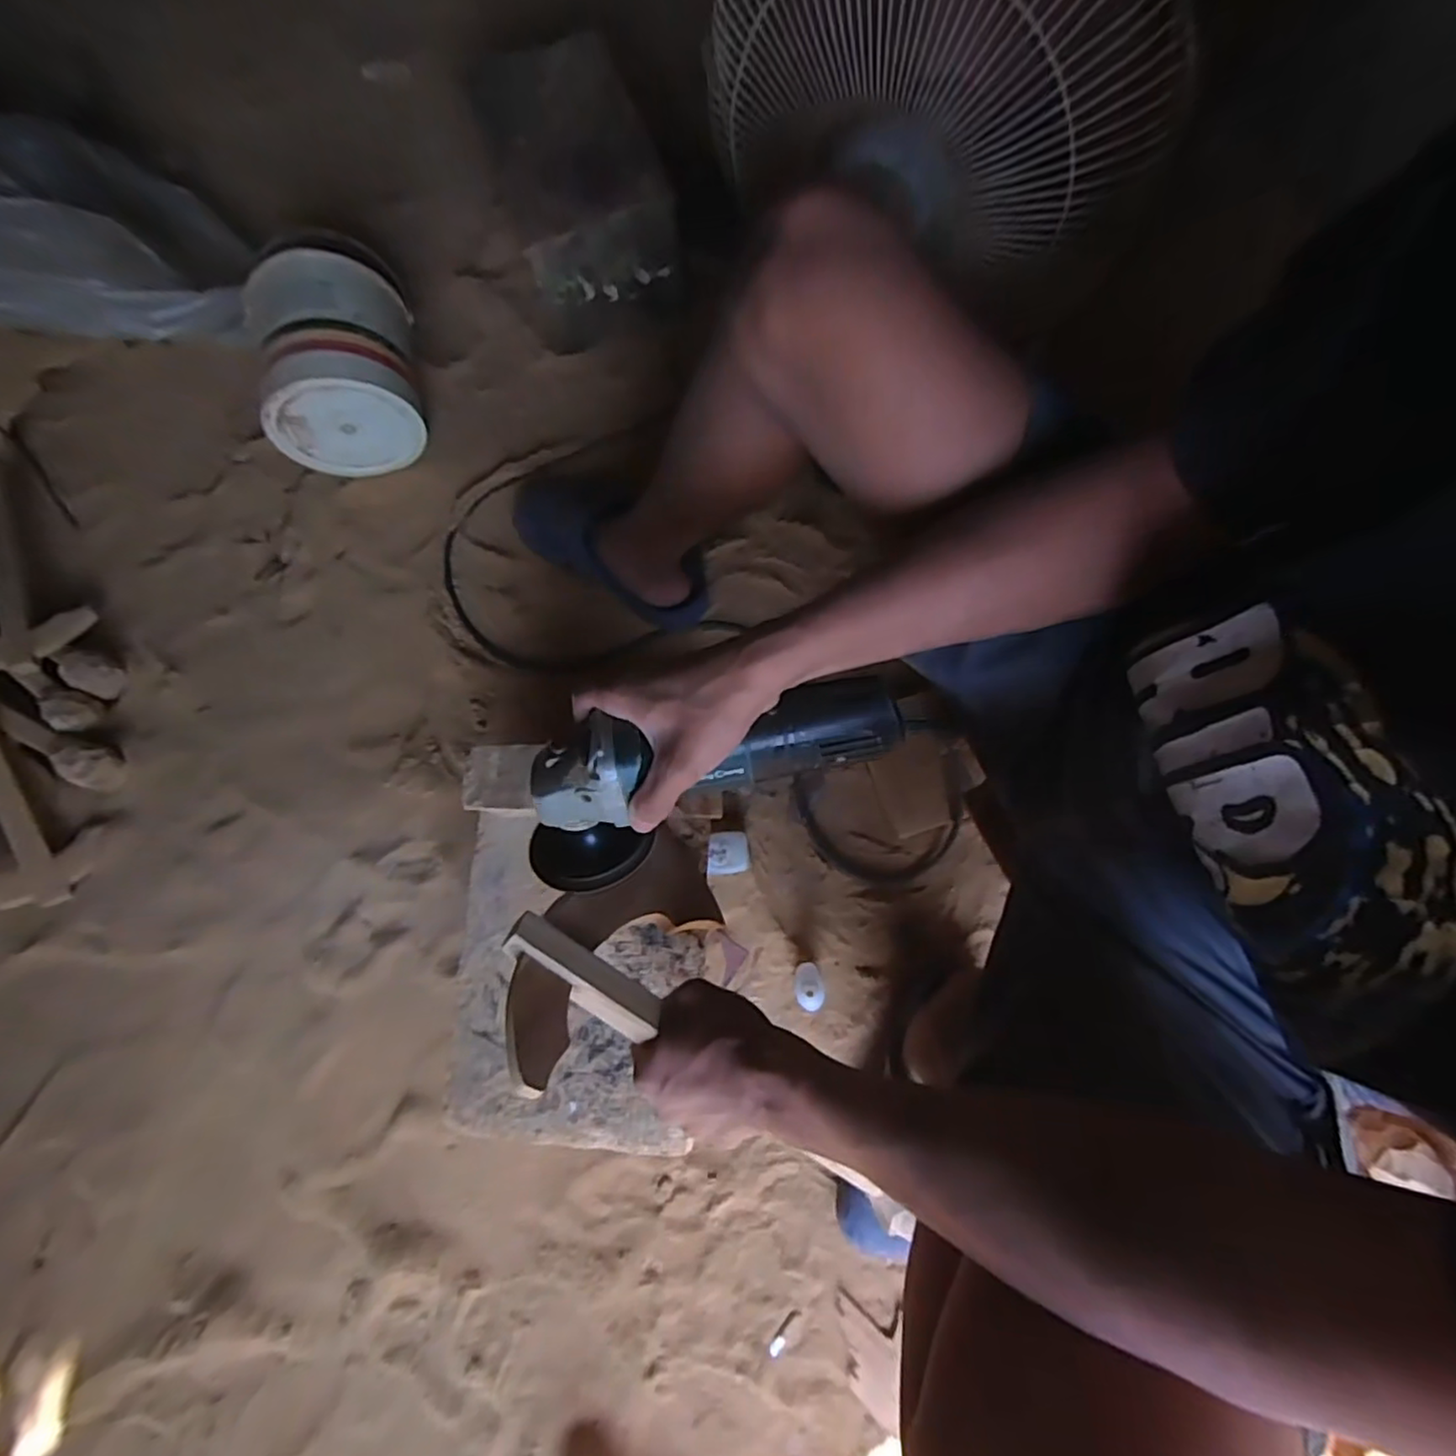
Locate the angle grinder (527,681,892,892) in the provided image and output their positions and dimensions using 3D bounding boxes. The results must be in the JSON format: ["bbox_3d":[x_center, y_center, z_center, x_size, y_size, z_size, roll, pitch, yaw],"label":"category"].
[{"bbox_3d":[-0.016,0.031,0.442,0.271,0.084,0.093,-16,73,5],"label":"angle grinder"}]

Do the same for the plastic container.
[{"bbox_3d":[-0.507,-0.499,0.866,0.180,0.186,0.269,-12,73,-1],"label":"plastic container"}]

